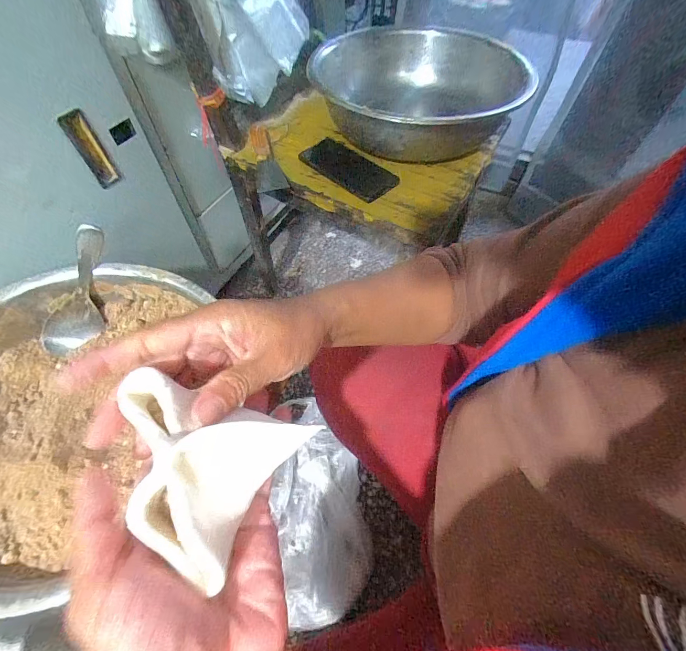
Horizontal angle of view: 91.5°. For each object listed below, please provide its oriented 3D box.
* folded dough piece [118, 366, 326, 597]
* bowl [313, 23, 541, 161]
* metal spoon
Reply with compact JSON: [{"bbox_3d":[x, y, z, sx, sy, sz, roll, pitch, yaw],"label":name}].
[{"bbox_3d":[-0.080,0.064,0.182,0.096,0.032,0.085,29,62,16],"label":"folded dough piece"},{"bbox_3d":[0.122,-0.420,0.619,0.338,0.134,0.407,6,58,2],"label":"bowl"},{"bbox_3d":[-0.355,-0.048,0.455,0.040,0.052,0.177,24,103,13],"label":"metal spoon"}]

